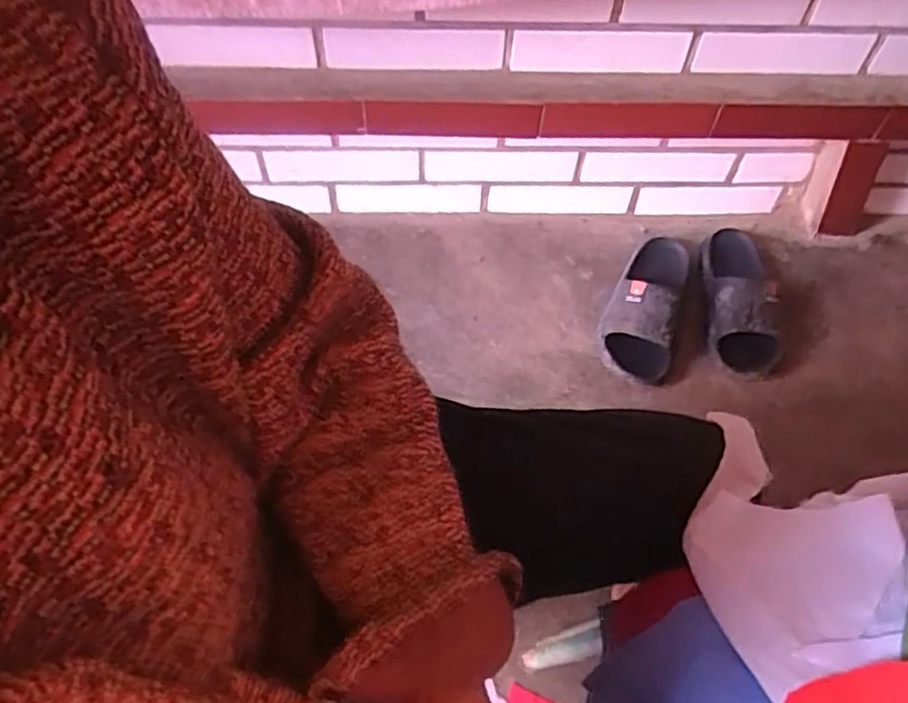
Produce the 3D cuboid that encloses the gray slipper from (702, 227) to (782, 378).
[{"bbox_3d":[0.427,-0.091,1.002,0.100,0.094,0.252,8,58,4],"label":"gray slipper"}]

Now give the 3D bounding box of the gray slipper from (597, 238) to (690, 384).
[{"bbox_3d":[0.286,-0.083,1.002,0.105,0.077,0.263,16,59,9],"label":"gray slipper"}]

